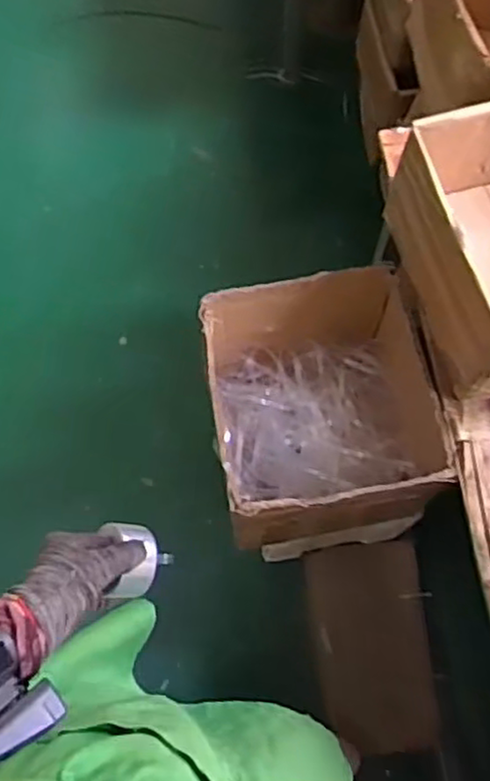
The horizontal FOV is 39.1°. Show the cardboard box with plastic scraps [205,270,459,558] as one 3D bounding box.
[{"bbox_3d":[0.101,0.028,1.036,0.291,0.256,0.332,-9,70,-3],"label":"cardboard box with plastic scraps"}]

